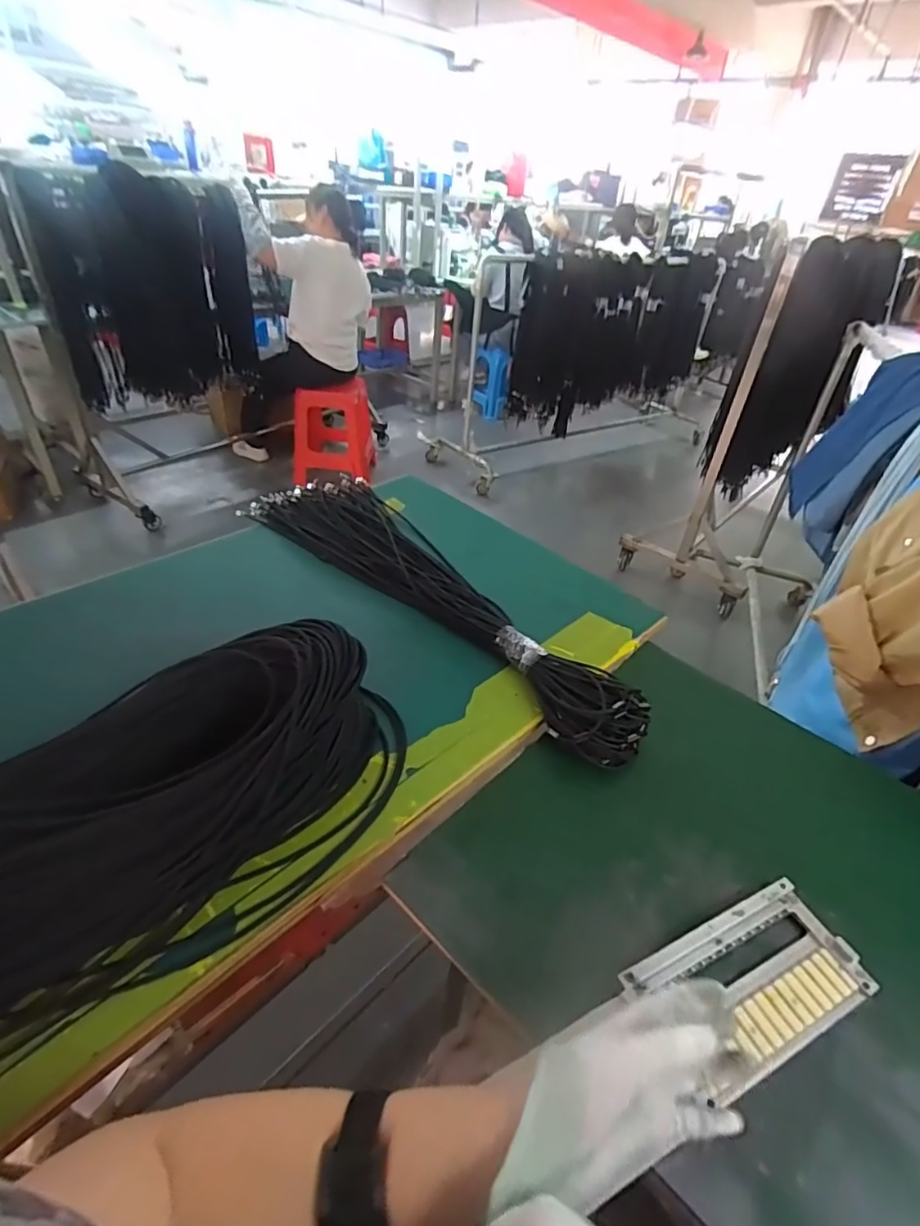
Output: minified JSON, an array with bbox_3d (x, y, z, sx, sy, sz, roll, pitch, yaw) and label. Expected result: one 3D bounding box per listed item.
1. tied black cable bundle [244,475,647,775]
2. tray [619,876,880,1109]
[{"bbox_3d":[-0.034,-0.057,0.868,0.761,0.054,0.222,34,45,31],"label":"tied black cable bundle"},{"bbox_3d":[0.241,0.304,0.468,0.193,0.016,0.099,-13,41,-23],"label":"tray"}]

